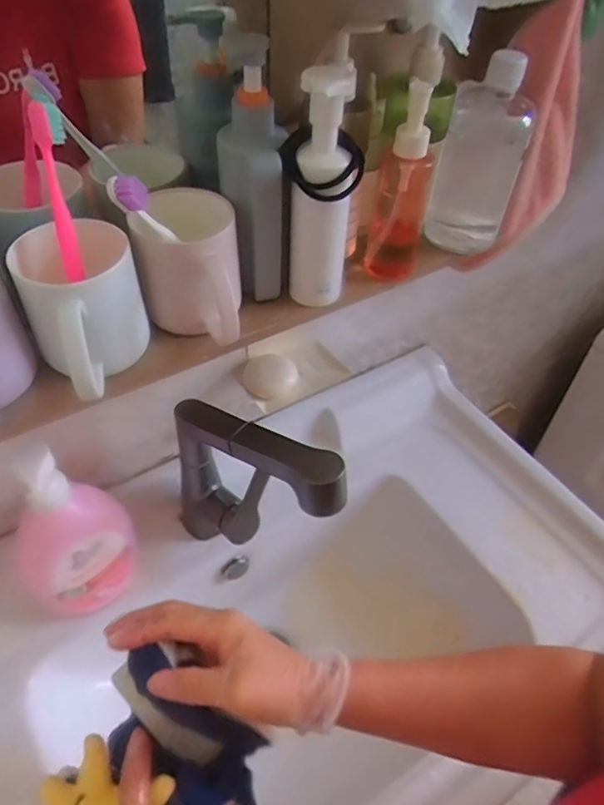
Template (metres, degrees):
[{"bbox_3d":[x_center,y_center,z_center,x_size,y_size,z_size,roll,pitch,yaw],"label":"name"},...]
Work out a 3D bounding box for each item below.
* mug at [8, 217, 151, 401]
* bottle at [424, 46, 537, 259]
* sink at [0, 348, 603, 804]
[{"bbox_3d":[-0.146,-0.062,0.393,0.082,0.085,0.110,-20,52,-20],"label":"mug"},{"bbox_3d":[0.165,-0.225,0.514,0.075,0.165,0.041,17,49,12],"label":"bottle"},{"bbox_3d":[-0.021,0.262,0.607,0.790,0.147,0.457,-24,53,-22],"label":"sink"}]

